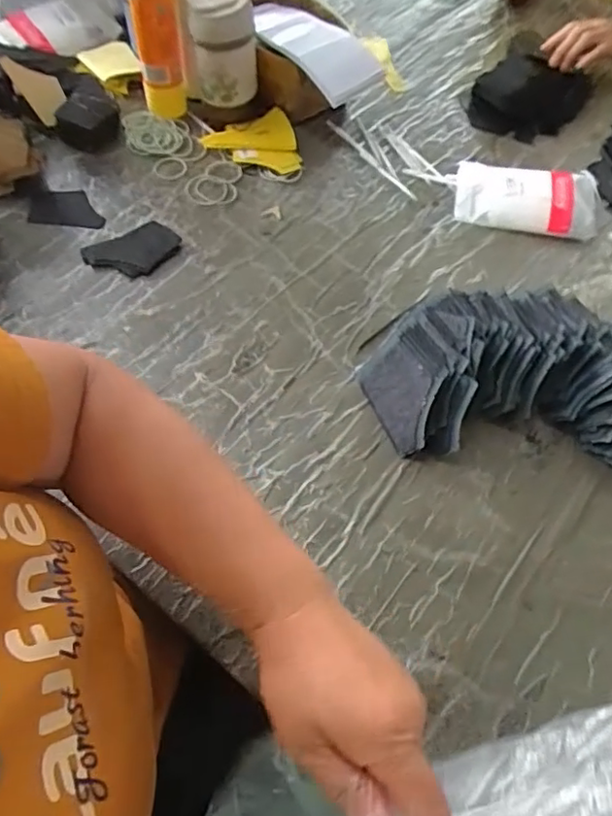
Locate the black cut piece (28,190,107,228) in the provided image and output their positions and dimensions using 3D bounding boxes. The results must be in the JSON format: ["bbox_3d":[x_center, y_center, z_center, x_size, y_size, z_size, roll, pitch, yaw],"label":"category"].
[{"bbox_3d":[-0.291,-0.248,0.727,0.092,0.006,0.059,5,63,-1],"label":"black cut piece"}]

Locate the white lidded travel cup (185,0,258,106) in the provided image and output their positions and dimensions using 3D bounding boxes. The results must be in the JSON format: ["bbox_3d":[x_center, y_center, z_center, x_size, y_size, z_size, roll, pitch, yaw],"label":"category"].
[{"bbox_3d":[-0.106,-0.464,0.757,0.080,0.128,0.069,-1,60,-4],"label":"white lidded travel cup"}]

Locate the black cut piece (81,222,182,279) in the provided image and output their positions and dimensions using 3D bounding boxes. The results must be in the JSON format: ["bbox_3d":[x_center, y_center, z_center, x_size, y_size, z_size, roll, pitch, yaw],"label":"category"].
[{"bbox_3d":[-0.201,-0.182,0.692,0.105,0.016,0.065,-30,66,-19],"label":"black cut piece"}]

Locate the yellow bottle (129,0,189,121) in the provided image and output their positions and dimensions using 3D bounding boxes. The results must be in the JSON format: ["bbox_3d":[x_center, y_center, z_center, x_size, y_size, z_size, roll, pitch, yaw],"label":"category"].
[{"bbox_3d":[-0.185,-0.470,0.729,0.056,0.231,0.047,-12,60,-10],"label":"yellow bottle"}]

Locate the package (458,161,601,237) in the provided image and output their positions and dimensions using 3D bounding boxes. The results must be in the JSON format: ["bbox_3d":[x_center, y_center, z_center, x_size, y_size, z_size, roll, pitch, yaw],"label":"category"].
[{"bbox_3d":[0.284,-0.275,0.754,0.176,0.026,0.112,11,60,3],"label":"package"}]

